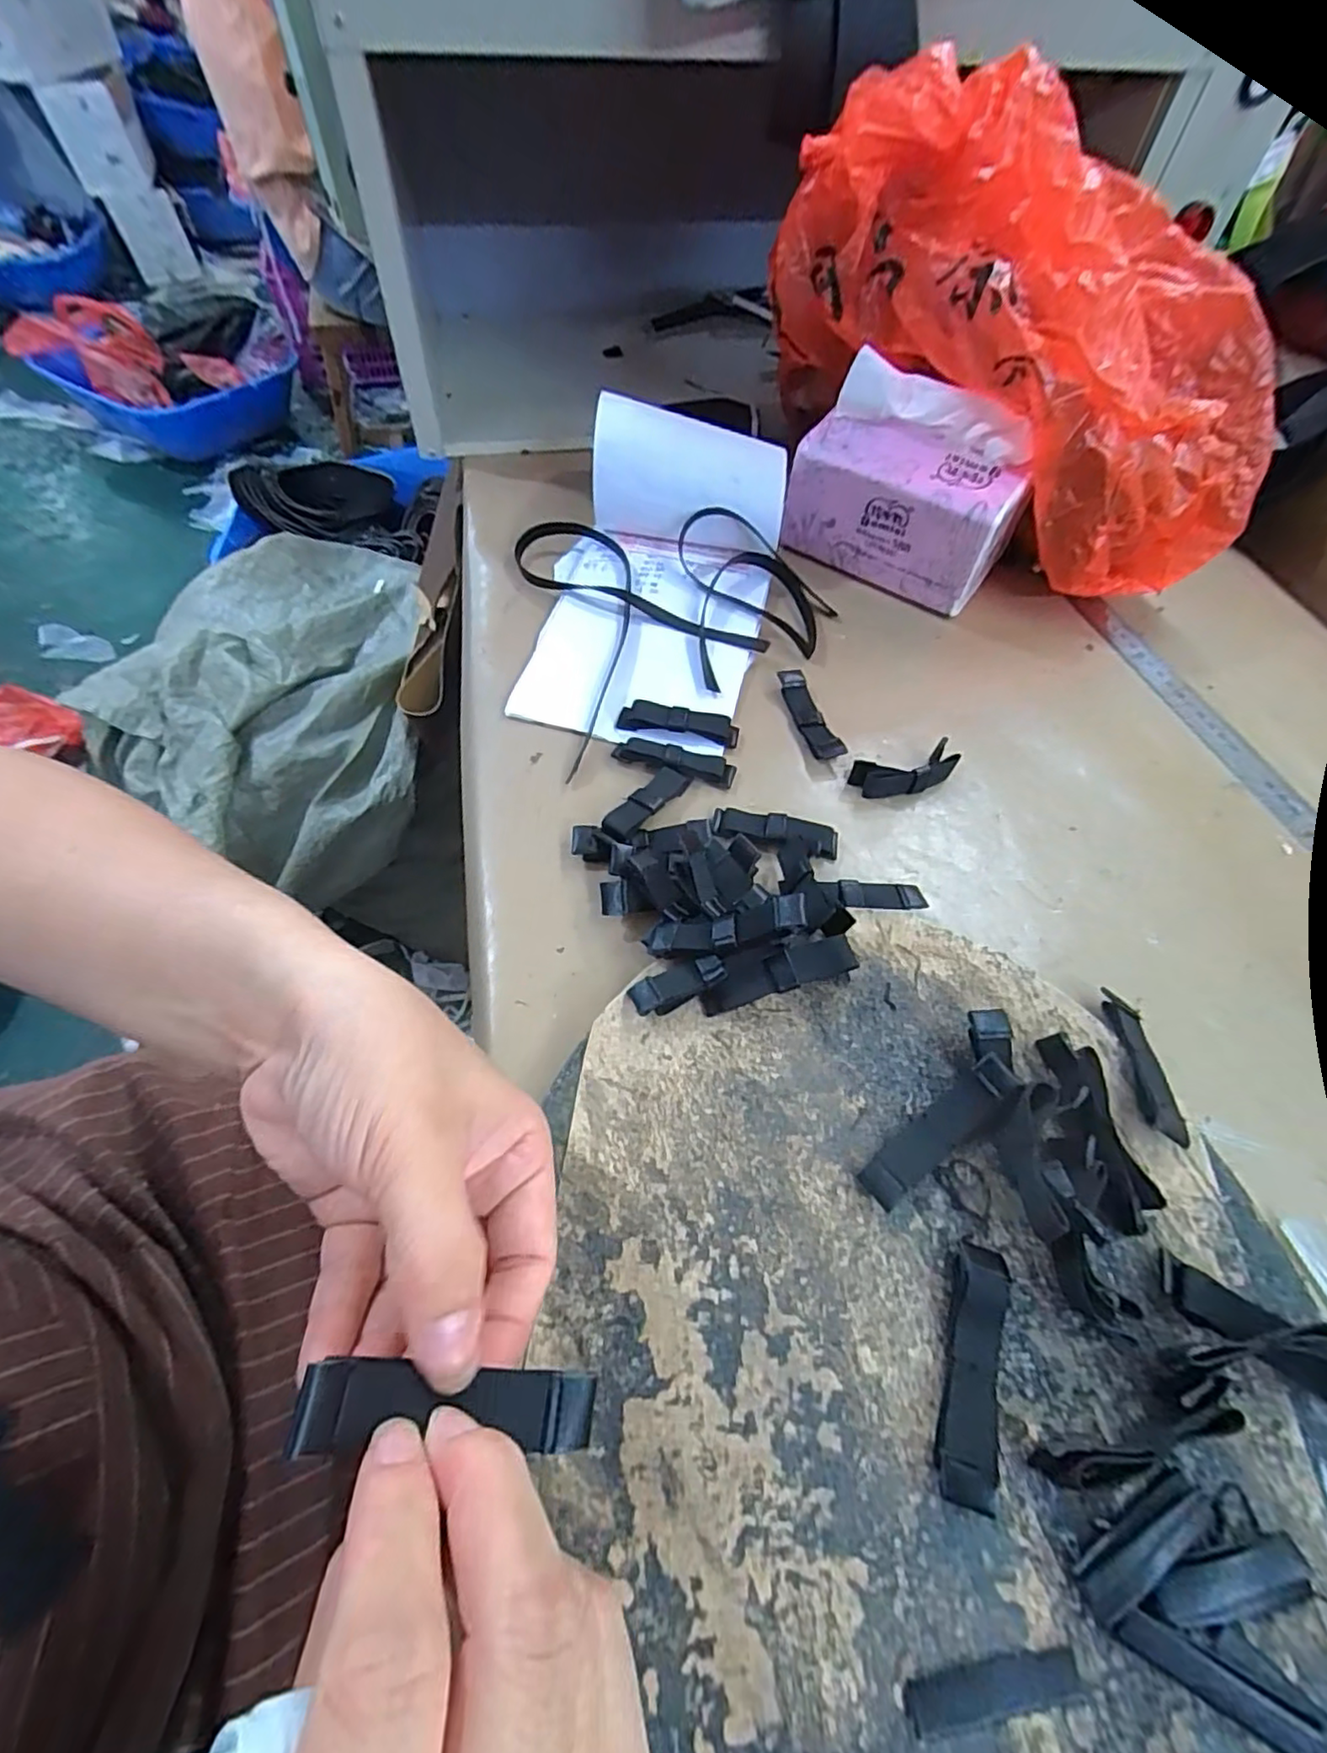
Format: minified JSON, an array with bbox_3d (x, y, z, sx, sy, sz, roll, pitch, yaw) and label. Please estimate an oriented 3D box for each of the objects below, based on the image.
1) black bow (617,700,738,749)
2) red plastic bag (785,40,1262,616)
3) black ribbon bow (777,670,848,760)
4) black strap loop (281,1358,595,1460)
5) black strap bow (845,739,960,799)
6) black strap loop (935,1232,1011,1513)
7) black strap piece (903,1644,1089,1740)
[{"bbox_3d":[0.009,-0.088,0.373,0.068,0.009,0.019,11,57,4],"label":"black bow"},{"bbox_3d":[0.230,-0.324,0.410,0.333,0.183,0.170,36,60,-3],"label":"red plastic bag"},{"bbox_3d":[0.087,-0.097,0.389,0.016,0.012,0.070,-11,58,-10],"label":"black ribbon bow"},{"bbox_3d":[-0.048,0.123,0.149,0.067,0.010,0.016,20,53,-23],"label":"black strap loop"},{"bbox_3d":[0.134,-0.058,0.358,0.055,0.017,0.022,-9,57,-9],"label":"black strap bow"},{"bbox_3d":[0.098,0.156,0.206,0.017,0.010,0.068,19,57,9],"label":"black strap loop"},{"bbox_3d":[0.088,0.217,0.171,0.047,0.004,0.011,-5,57,-7],"label":"black strap piece"}]

